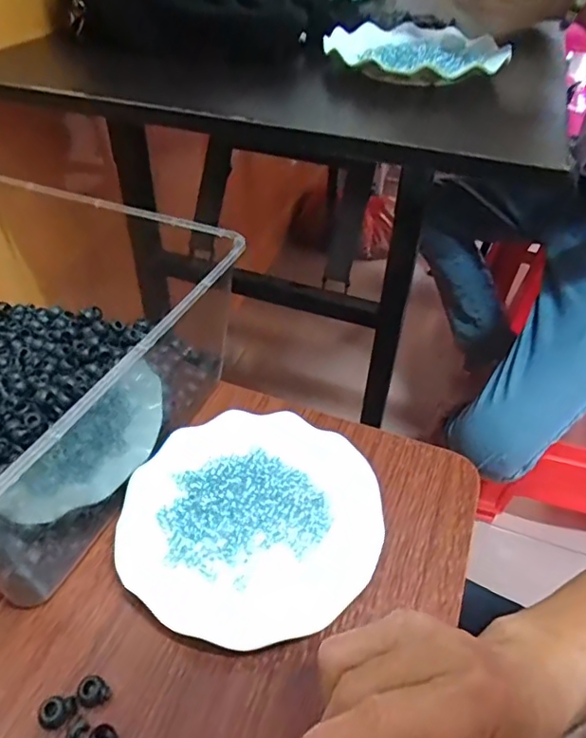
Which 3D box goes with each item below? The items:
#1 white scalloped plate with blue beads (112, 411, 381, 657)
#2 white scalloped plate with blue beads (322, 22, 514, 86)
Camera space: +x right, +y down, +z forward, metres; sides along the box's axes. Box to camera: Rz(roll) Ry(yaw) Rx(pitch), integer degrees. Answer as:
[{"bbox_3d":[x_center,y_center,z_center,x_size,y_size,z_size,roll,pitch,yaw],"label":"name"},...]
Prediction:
[{"bbox_3d":[-0.030,0.110,0.391,0.176,0.031,0.176,2,43,-2],"label":"white scalloped plate with blue beads"},{"bbox_3d":[0.131,-0.331,0.556,0.167,0.027,0.186,30,49,26],"label":"white scalloped plate with blue beads"}]

